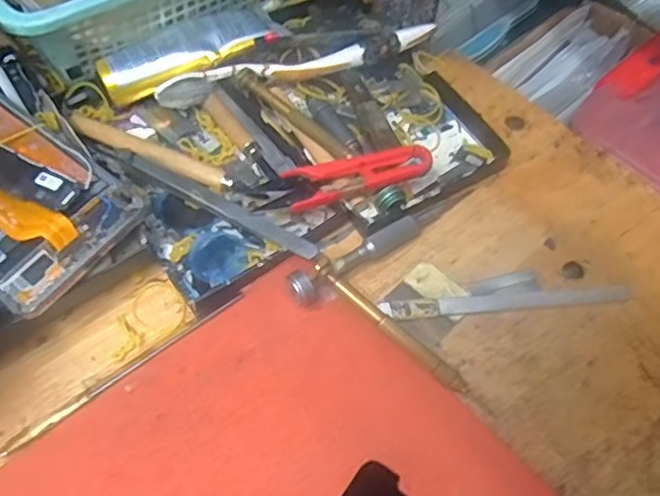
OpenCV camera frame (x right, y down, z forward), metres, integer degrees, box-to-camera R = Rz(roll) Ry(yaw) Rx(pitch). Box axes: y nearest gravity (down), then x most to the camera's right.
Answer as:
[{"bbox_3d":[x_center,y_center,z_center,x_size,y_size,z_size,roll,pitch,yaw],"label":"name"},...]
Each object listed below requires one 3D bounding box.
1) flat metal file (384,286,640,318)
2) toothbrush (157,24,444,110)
[{"bbox_3d":[0.093,0.028,0.312,0.131,0.004,0.010,-4,59,-5],"label":"flat metal file"},{"bbox_3d":[-0.017,-0.116,0.367,0.178,0.011,0.022,-18,61,-13],"label":"toothbrush"}]

